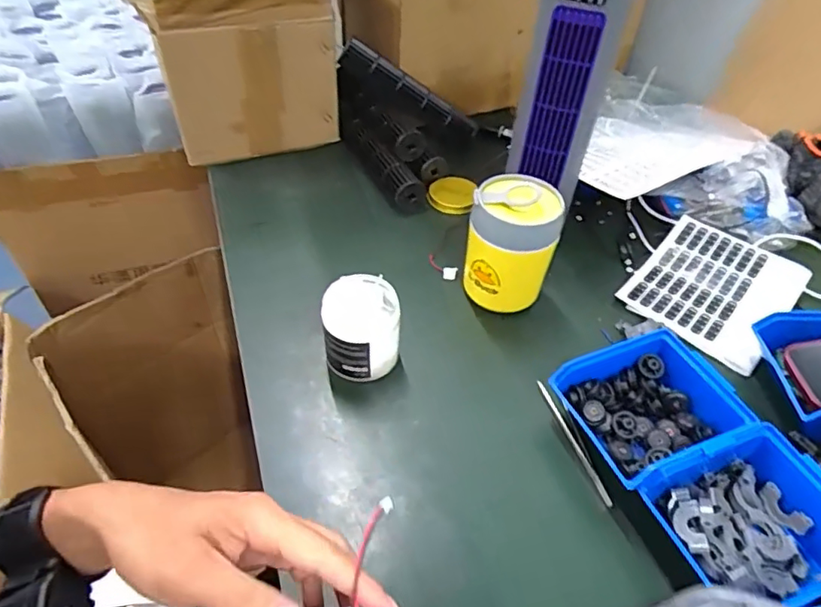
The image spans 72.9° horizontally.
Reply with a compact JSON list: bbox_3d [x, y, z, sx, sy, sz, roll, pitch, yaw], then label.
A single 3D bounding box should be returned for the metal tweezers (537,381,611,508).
[{"bbox_3d":[0.153,0.128,0.524,0.008,0.008,0.132,-14,51,-14],"label":"metal tweezers"}]

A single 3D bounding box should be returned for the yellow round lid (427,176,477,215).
[{"bbox_3d":[0.060,-0.153,0.773,0.062,0.017,0.067,2,46,-2],"label":"yellow round lid"}]

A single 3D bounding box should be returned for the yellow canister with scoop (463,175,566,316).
[{"bbox_3d":[0.109,-0.062,0.609,0.090,0.139,0.083,2,46,-2],"label":"yellow canister with scoop"}]

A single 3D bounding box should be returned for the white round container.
[{"bbox_3d":[-0.048,0.027,0.554,0.072,0.082,0.074,2,46,-2],"label":"white round container"}]

